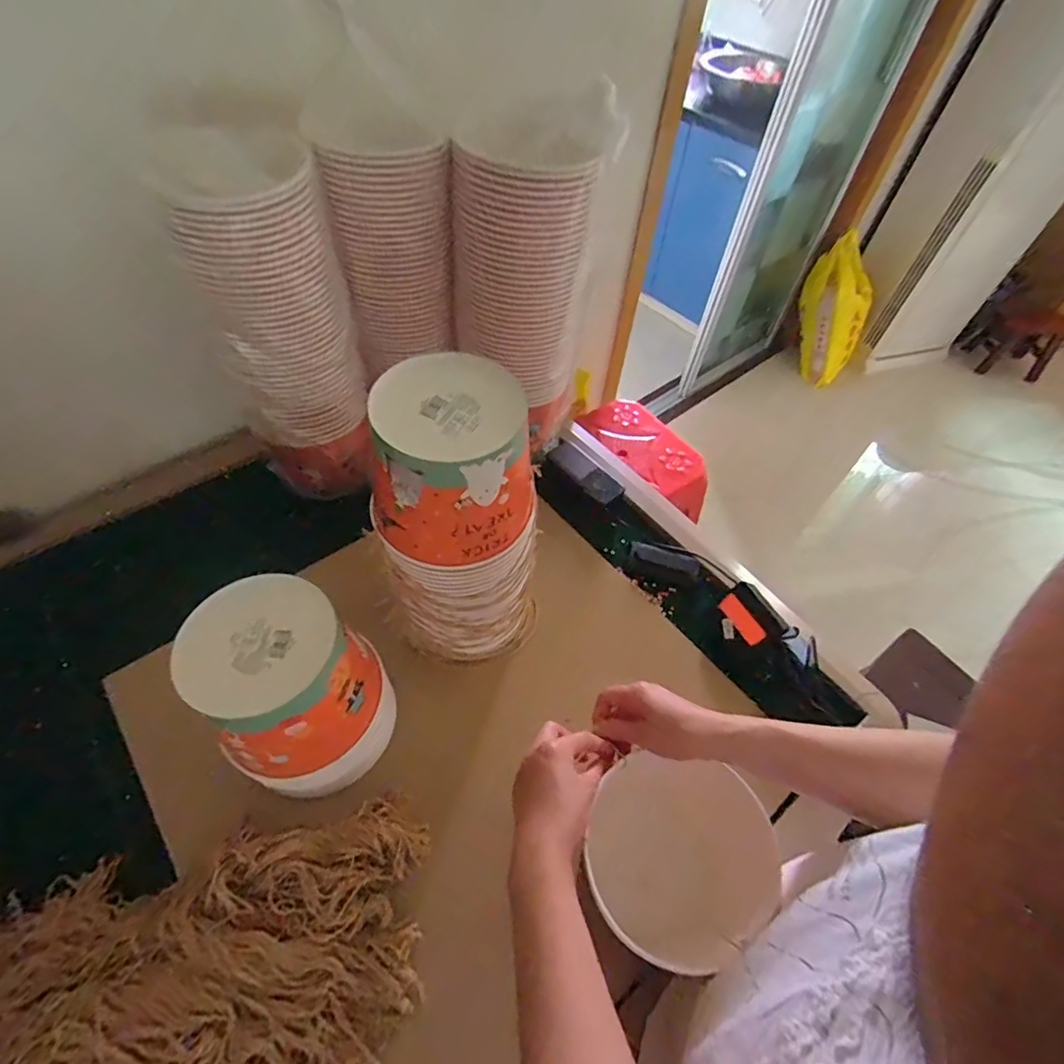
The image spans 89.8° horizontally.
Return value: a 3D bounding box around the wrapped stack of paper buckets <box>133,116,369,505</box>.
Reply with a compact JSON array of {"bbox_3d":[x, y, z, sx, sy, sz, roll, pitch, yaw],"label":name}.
[{"bbox_3d":[-0.284,-0.246,0.641,0.144,0.384,0.182,-10,55,-12],"label":"wrapped stack of paper buckets"}]

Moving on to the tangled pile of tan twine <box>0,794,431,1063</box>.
[{"bbox_3d":[-0.274,0.395,0.446,0.386,0.063,0.250,-7,55,-10],"label":"tangled pile of tan twine"}]

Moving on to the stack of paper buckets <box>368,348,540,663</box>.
[{"bbox_3d":[-0.070,-0.001,0.563,0.148,0.331,0.138,-6,54,-9],"label":"stack of paper buckets"}]

